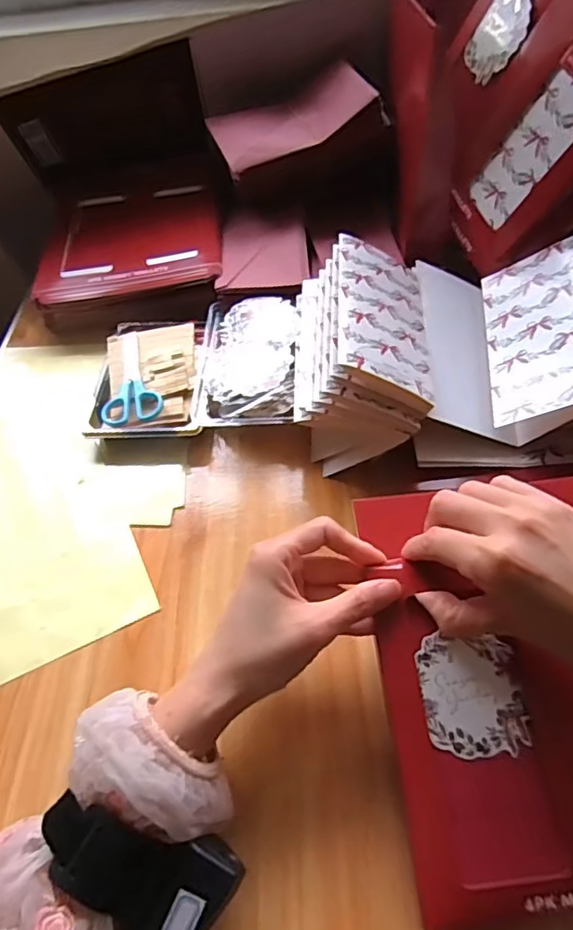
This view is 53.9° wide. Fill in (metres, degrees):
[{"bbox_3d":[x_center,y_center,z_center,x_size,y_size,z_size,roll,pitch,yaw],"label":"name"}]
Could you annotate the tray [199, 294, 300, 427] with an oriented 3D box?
[{"bbox_3d":[-0.035,-0.108,0.537,0.090,0.021,0.162,-3,53,3],"label":"tray"}]

